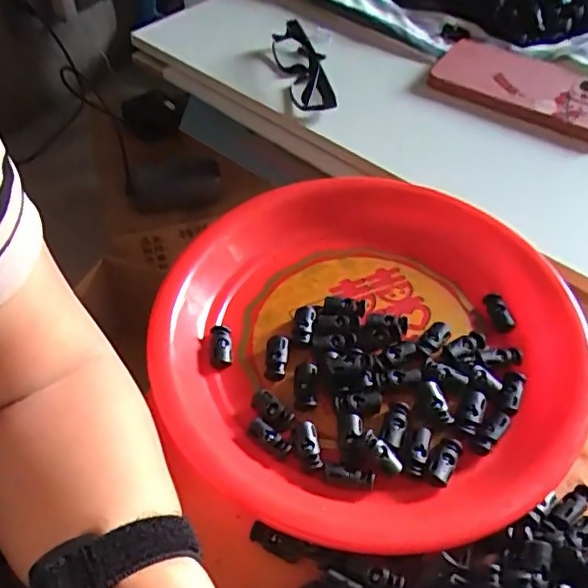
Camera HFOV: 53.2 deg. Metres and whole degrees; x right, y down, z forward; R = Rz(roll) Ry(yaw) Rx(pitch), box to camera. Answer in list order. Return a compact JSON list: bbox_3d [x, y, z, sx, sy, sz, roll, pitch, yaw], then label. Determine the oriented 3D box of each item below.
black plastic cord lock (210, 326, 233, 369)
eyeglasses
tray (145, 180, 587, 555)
[{"bbox_3d":[-0.045,0.033,0.366,0.013,0.009,0.029,-5,51,-4],"label":"black plastic cord lock"},{"bbox_3d":[0.008,-0.207,0.526,0.043,0.029,0.132,-7,51,-6],"label":"eyeglasses"},{"bbox_3d":[0.047,0.028,0.362,0.252,0.029,0.241,-18,53,-14],"label":"tray"}]

